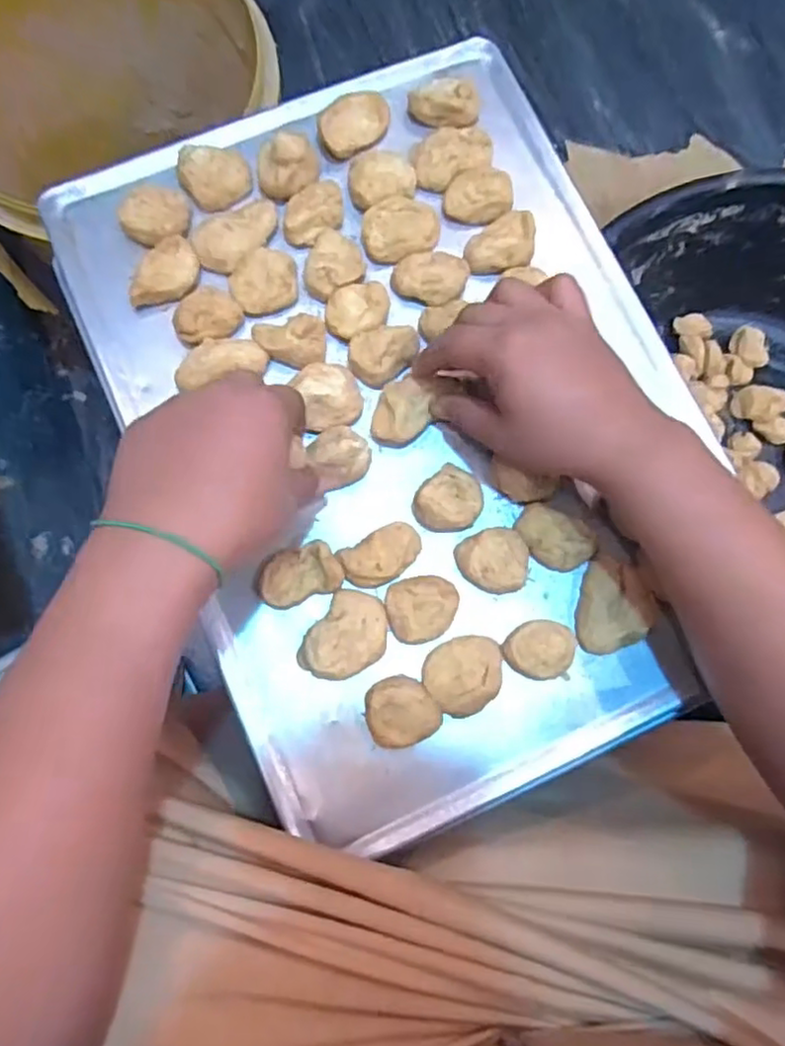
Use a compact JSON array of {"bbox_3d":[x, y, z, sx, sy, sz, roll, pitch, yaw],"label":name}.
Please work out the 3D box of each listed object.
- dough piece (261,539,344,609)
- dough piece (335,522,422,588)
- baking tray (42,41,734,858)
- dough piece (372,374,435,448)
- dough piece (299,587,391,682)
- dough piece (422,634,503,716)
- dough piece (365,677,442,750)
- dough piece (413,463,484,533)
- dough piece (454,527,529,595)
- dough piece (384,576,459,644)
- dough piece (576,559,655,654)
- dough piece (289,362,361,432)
[{"bbox_3d":[-0.053,0.029,0.380,0.046,0.013,0.029,-21,78,-5],"label":"dough piece"},{"bbox_3d":[-0.006,0.019,0.386,0.049,0.020,0.027,-29,79,-6],"label":"dough piece"},{"bbox_3d":[0.018,-0.069,0.406,0.327,0.025,0.436,-24,82,-7],"label":"baking tray"},{"bbox_3d":[0.005,-0.066,0.404,0.030,0.016,0.043,43,81,9],"label":"dough piece"},{"bbox_3d":[-0.026,0.065,0.377,0.040,0.012,0.052,34,79,7],"label":"dough piece"},{"bbox_3d":[0.042,0.084,0.377,0.048,0.013,0.041,-36,80,-8],"label":"dough piece"},{"bbox_3d":[0.005,0.104,0.367,0.038,0.010,0.037,0,77,0],"label":"dough piece"},{"bbox_3d":[0.034,-0.012,0.394,0.041,0.016,0.034,-44,81,-9],"label":"dough piece"},{"bbox_3d":[0.058,0.022,0.387,0.039,0.016,0.036,3,77,1],"label":"dough piece"},{"bbox_3d":[0.017,0.048,0.381,0.041,0.010,0.036,-13,77,-3],"label":"dough piece"},{"bbox_3d":[0.130,0.049,0.388,0.040,0.012,0.053,5,77,1],"label":"dough piece"},{"bbox_3d":[-0.038,-0.077,0.404,0.037,0.019,0.037,-19,78,-4],"label":"dough piece"}]

